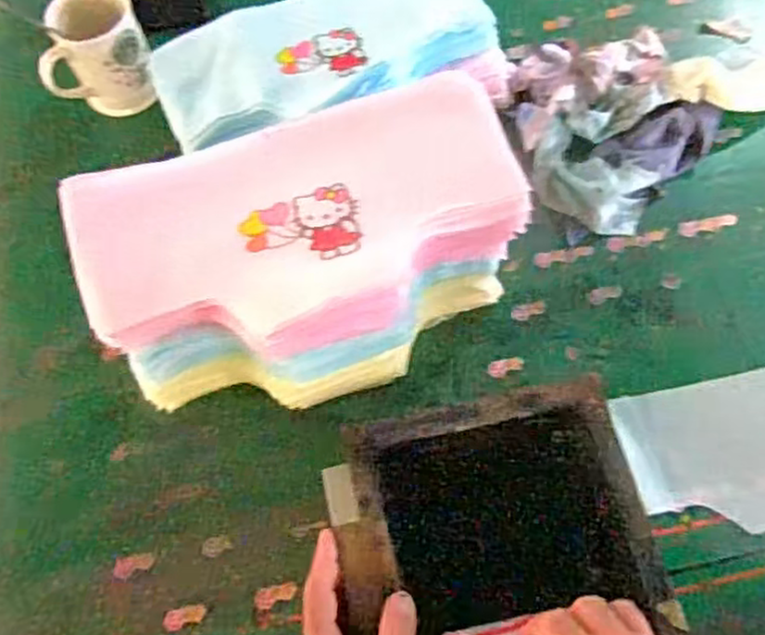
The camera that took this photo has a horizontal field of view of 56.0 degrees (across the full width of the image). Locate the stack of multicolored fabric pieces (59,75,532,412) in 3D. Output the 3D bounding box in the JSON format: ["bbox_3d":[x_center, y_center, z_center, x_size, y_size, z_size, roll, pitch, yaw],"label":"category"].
[{"bbox_3d":[-0.056,-0.046,0.589,0.335,0.162,0.172,-21,66,-9],"label":"stack of multicolored fabric pieces"}]

